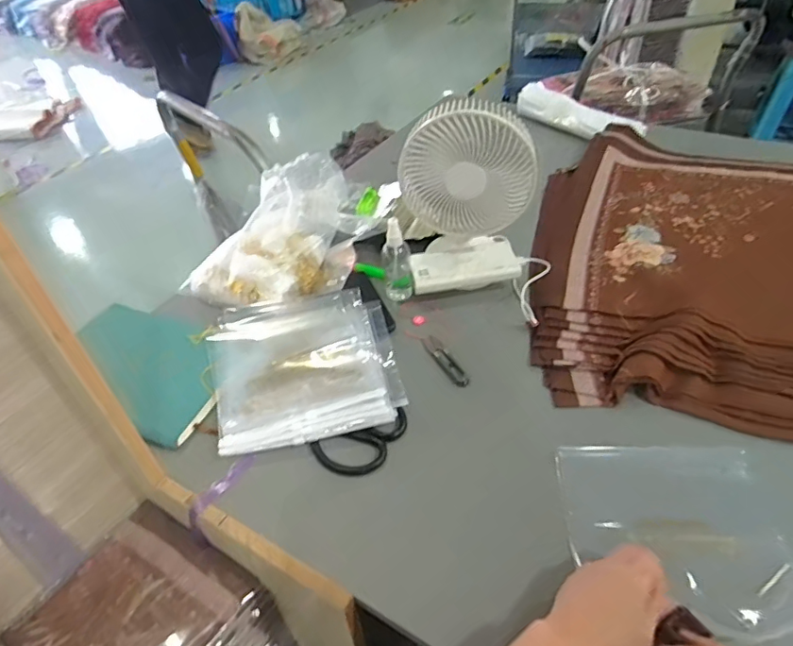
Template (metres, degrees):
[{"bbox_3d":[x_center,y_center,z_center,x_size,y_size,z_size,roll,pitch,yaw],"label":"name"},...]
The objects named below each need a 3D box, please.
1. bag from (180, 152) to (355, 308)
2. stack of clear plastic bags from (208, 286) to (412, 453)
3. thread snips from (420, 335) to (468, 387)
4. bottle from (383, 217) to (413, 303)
[{"bbox_3d":[-0.203,-0.138,0.836,0.235,0.140,0.242,-2,43,3],"label":"bag"},{"bbox_3d":[-0.121,0.049,0.693,0.231,0.020,0.243,-11,47,-9],"label":"stack of clear plastic bags"},{"bbox_3d":[0.066,0.051,0.707,0.024,0.004,0.094,-22,46,-17],"label":"thread snips"},{"bbox_3d":[0.000,-0.091,0.773,0.043,0.119,0.038,-10,43,-5],"label":"bottle"}]

